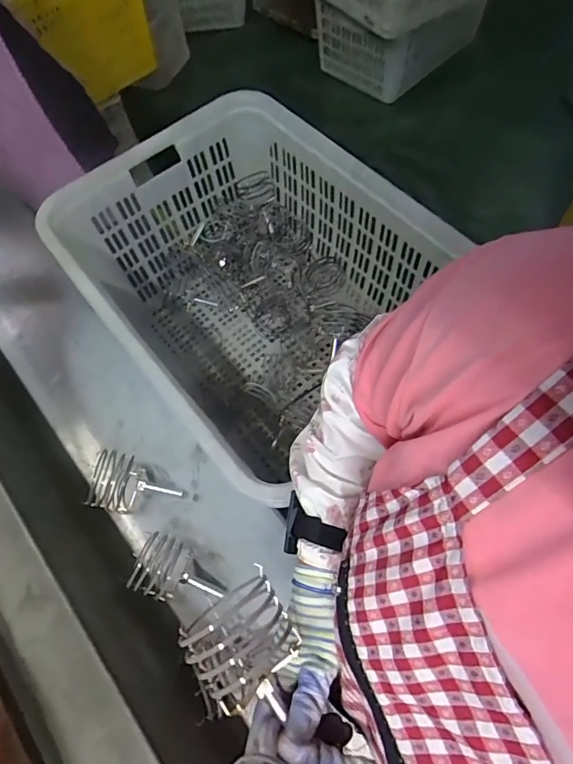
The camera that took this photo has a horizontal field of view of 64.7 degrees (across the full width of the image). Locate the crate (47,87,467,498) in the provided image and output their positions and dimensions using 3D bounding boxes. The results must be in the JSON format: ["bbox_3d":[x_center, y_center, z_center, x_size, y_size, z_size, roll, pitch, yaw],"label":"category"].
[{"bbox_3d":[-0.064,-0.156,1.005,0.555,0.460,0.762,-39,69,-14],"label":"crate"}]

